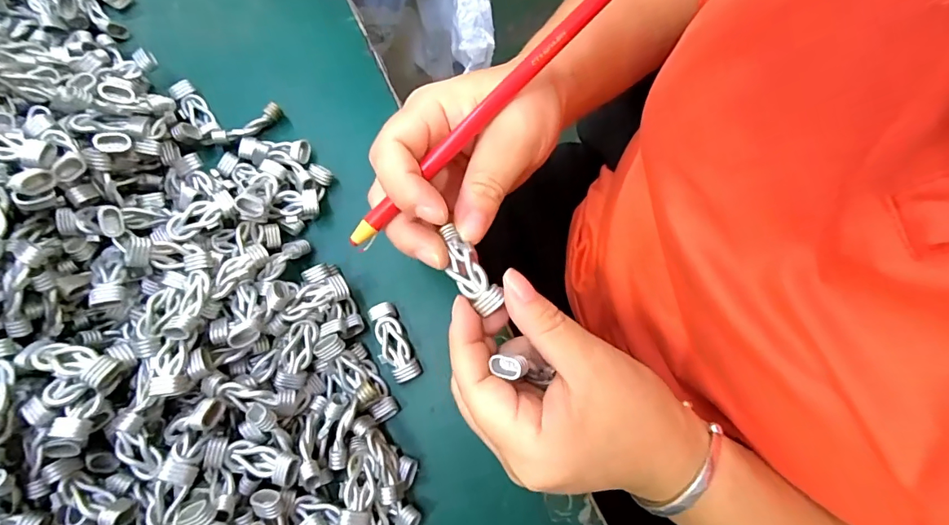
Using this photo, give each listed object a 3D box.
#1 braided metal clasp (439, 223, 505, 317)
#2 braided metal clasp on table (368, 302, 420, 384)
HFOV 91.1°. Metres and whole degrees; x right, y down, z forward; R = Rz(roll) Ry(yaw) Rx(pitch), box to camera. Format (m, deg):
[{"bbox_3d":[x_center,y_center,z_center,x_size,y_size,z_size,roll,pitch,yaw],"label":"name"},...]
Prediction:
[{"bbox_3d":[-0.004,0.002,0.212,0.015,0.007,0.043,-30,77,-9],"label":"braided metal clasp"},{"bbox_3d":[-0.046,0.046,0.268,0.015,0.010,0.045,-25,78,-8],"label":"braided metal clasp on table"}]

